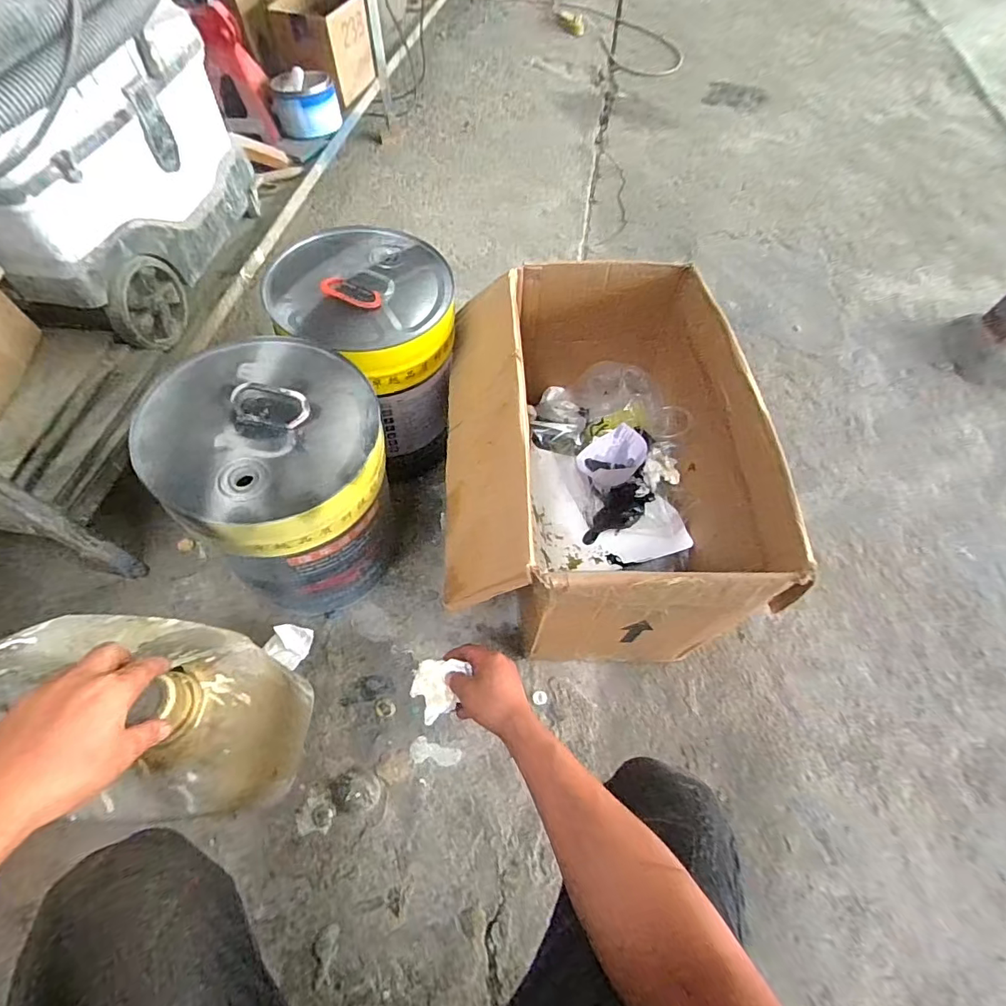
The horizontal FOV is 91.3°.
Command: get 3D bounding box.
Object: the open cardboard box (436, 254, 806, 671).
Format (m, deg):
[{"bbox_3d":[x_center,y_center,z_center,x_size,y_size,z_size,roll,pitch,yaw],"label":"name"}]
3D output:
[{"bbox_3d":[0.134,-0.093,0.781,0.421,0.290,0.593,0,60,-4],"label":"open cardboard box"}]

